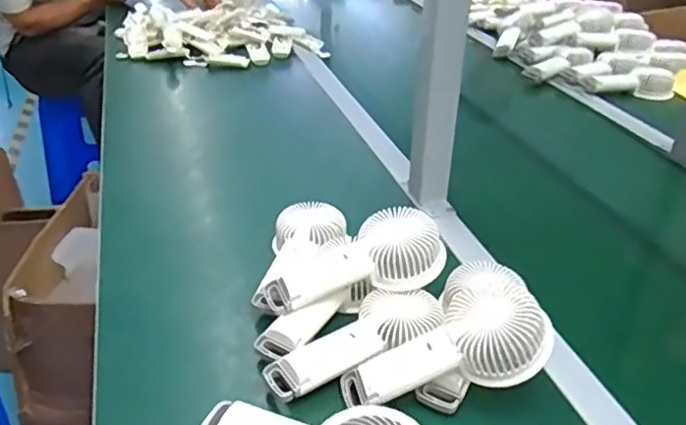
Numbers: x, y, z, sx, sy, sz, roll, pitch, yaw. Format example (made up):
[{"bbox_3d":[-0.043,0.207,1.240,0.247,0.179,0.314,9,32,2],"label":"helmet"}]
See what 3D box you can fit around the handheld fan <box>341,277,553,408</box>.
[{"bbox_3d":[0.085,0.119,0.529,0.182,0.055,0.078,-24,32,9],"label":"handheld fan"}]

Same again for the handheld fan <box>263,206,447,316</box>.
[{"bbox_3d":[0.011,0.050,0.600,0.177,0.059,0.066,-21,35,-3],"label":"handheld fan"}]

